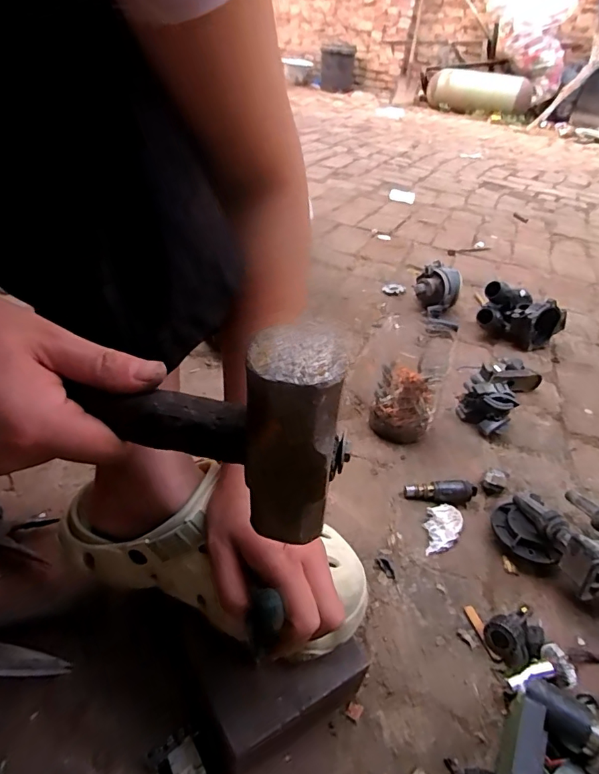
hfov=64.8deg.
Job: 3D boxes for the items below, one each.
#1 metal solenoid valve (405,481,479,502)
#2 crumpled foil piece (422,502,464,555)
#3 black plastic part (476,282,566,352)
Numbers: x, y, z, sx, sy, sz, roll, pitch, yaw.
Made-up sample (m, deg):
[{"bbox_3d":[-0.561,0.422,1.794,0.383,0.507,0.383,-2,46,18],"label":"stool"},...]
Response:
[{"bbox_3d":[0.179,0.133,0.597,0.088,0.021,0.026,4,36,-4],"label":"metal solenoid valve"},{"bbox_3d":[0.167,0.168,0.558,0.041,0.007,0.076,19,38,15],"label":"crumpled foil piece"},{"bbox_3d":[0.447,-0.142,0.958,0.146,0.111,0.119,30,42,28],"label":"black plastic part"}]

